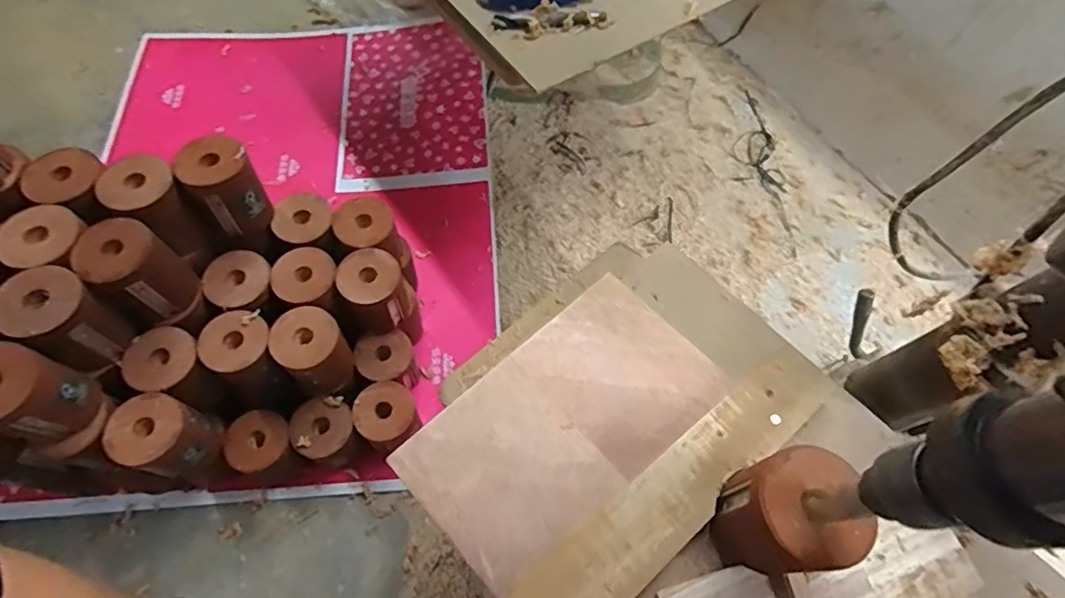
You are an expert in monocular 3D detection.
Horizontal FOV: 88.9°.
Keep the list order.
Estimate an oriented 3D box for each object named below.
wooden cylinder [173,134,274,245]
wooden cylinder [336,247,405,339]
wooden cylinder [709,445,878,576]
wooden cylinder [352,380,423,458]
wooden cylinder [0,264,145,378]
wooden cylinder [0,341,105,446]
[{"bbox_3d":[-0.382,-0.133,0.682,0.085,0.110,0.081,-32,70,-18],"label":"wooden cylinder"},{"bbox_3d":[-0.212,-0.009,0.734,0.078,0.095,0.078,-18,67,-13],"label":"wooden cylinder"},{"bbox_3d":[0.184,0.161,0.406,0.074,0.094,0.078,-9,65,-8],"label":"wooden cylinder"},{"bbox_3d":[-0.199,0.167,0.759,0.077,0.090,0.078,-19,67,-13],"label":"wooden cylinder"},{"bbox_3d":[-0.505,0.024,0.592,0.077,0.104,0.076,29,65,10],"label":"wooden cylinder"},{"bbox_3d":[-0.513,0.100,0.554,0.075,0.106,0.078,2,64,-3],"label":"wooden cylinder"}]

